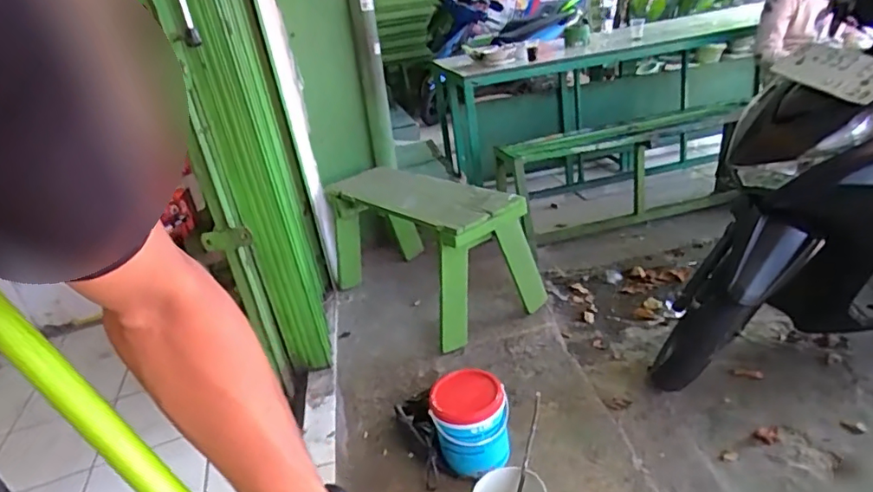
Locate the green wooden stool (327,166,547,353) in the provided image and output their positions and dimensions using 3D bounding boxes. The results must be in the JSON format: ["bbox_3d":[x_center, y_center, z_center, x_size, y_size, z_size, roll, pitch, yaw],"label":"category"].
[{"bbox_3d":[-0.058,-0.022,1.966,0.362,0.482,0.867,-23,26,-26],"label":"green wooden stool"}]

